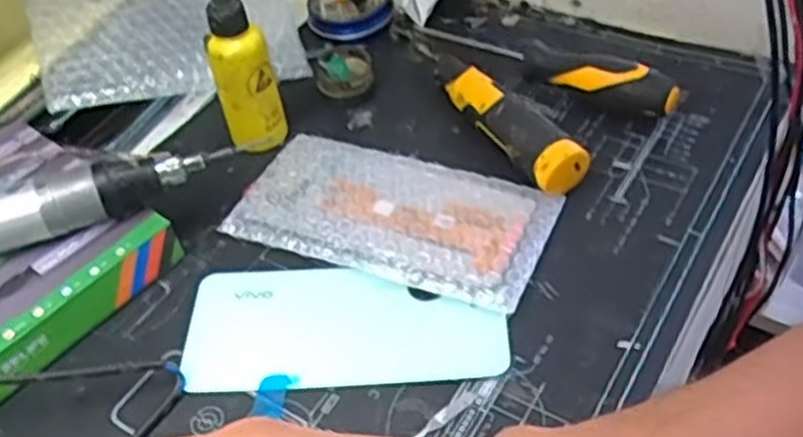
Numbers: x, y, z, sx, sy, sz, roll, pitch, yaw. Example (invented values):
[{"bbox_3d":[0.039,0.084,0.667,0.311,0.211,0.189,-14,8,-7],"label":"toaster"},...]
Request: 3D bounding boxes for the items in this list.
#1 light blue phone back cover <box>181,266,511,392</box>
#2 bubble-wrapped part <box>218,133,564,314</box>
[{"bbox_3d":[-0.029,0.053,0.405,0.162,0.006,0.065,-4,58,7],"label":"light blue phone back cover"},{"bbox_3d":[-0.005,-0.005,0.443,0.170,0.011,0.088,14,50,19],"label":"bubble-wrapped part"}]

